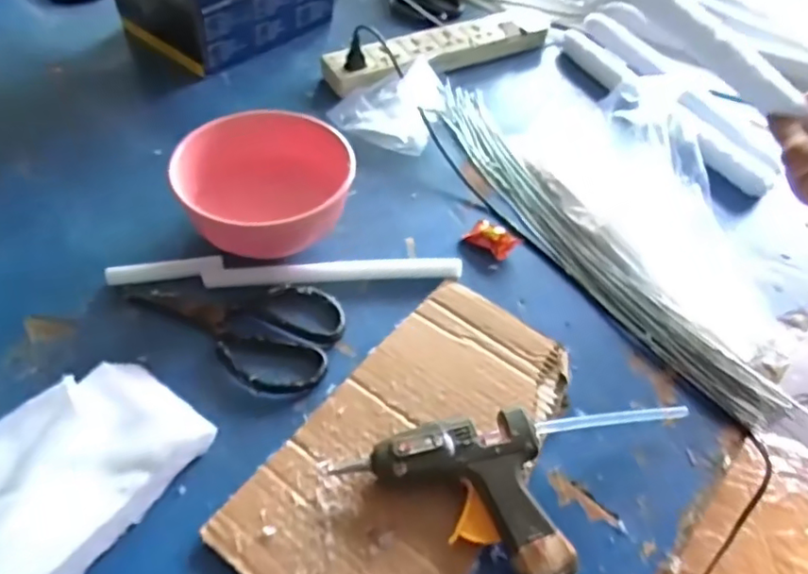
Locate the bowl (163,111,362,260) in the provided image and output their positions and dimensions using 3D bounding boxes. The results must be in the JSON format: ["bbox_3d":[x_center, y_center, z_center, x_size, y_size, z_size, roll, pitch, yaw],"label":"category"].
[{"bbox_3d":[-0.122,-0.088,0.525,0.135,0.077,0.123,3,51,-4],"label":"bowl"}]

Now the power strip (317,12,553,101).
[{"bbox_3d":[0.046,-0.296,0.740,0.301,0.029,0.066,-23,57,-22],"label":"power strip"}]

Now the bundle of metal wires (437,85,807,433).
[{"bbox_3d":[0.161,-0.056,0.563,0.068,0.022,0.453,-22,56,-22],"label":"bundle of metal wires"}]

